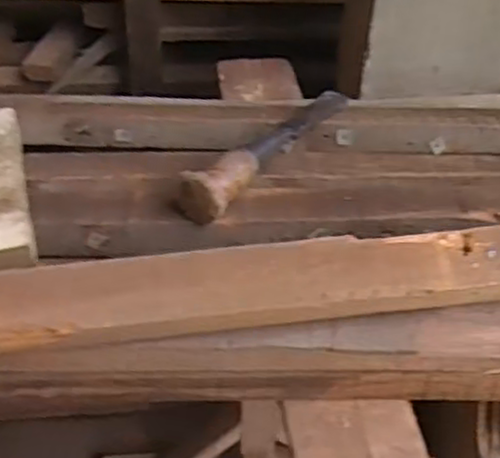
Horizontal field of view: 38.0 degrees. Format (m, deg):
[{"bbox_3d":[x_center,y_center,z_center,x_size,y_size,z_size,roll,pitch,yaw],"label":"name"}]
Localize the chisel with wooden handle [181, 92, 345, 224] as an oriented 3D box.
[{"bbox_3d":[0.020,-0.085,0.720,0.047,0.043,0.234,27,50,23],"label":"chisel with wooden handle"}]

